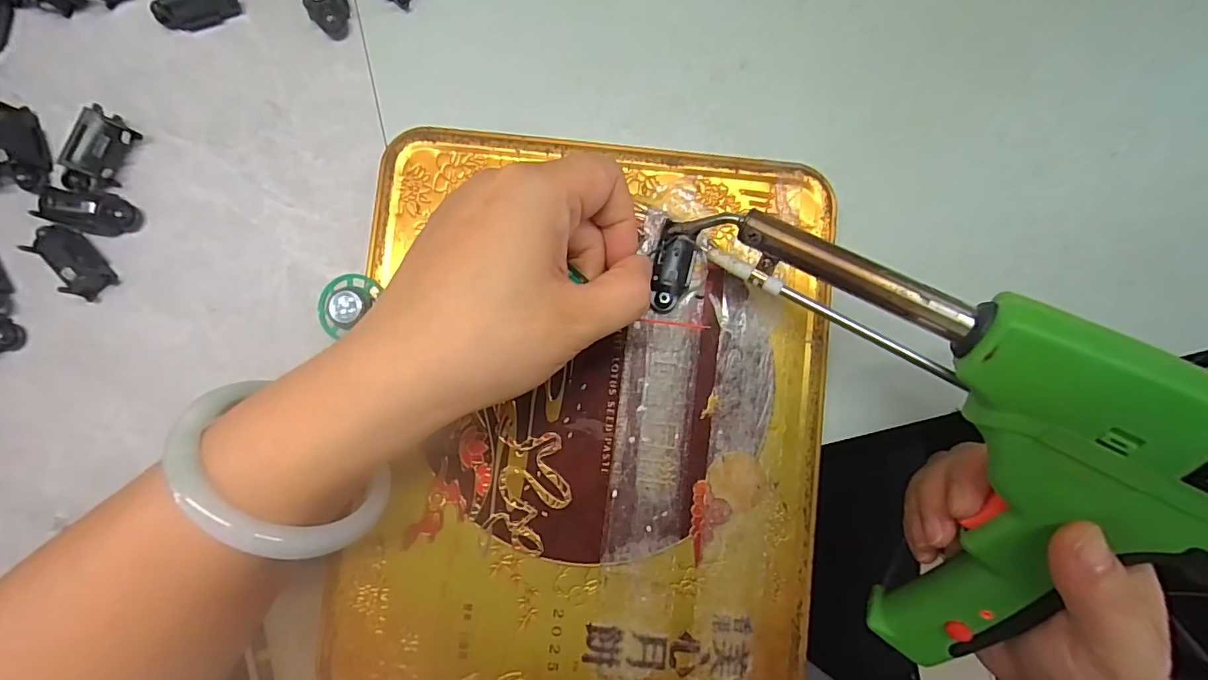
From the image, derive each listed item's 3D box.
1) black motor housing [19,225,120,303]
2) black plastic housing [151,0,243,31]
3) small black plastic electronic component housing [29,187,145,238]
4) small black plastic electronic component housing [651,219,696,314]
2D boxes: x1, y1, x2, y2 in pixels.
[{"bbox_3d":[-0.227,-0.035,0.220,0.016,0.013,0.034,-43,86,-2],"label":"black motor housing"},{"bbox_3d":[-0.180,-0.148,0.226,0.035,0.012,0.016,-18,86,0],"label":"black plastic housing"},{"bbox_3d":[-0.220,-0.055,0.219,0.035,0.015,0.017,11,86,2],"label":"small black plastic electronic component housing"},{"bbox_3d":[0.028,-0.028,0.206,0.016,0.014,0.033,12,86,2],"label":"small black plastic electronic component housing"}]

